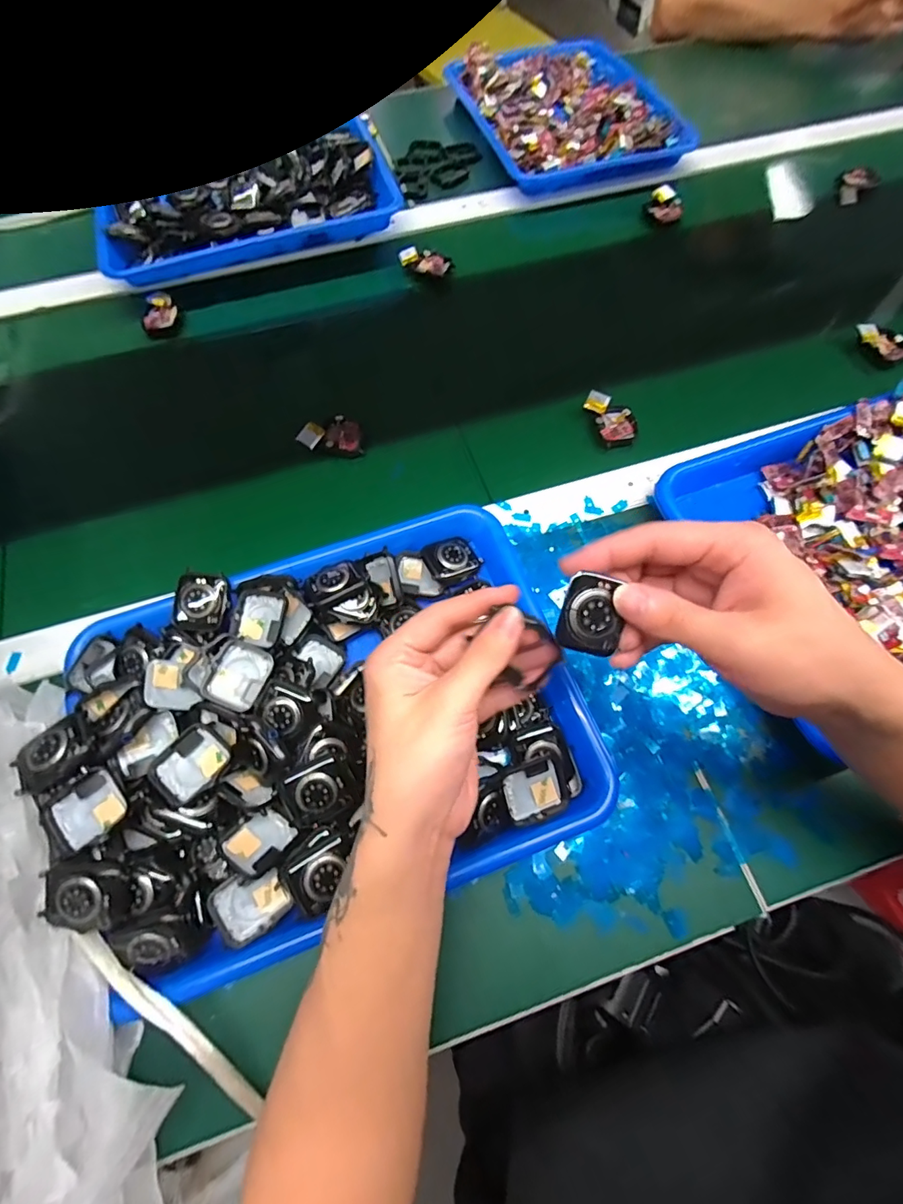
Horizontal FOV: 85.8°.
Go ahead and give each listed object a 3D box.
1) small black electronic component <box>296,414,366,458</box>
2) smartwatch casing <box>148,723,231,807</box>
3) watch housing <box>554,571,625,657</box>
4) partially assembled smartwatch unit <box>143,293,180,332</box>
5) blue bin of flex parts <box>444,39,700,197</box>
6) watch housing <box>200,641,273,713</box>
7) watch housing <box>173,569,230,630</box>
[{"bbox_3d":[-0.109,-0.155,0.451,0.056,0.014,0.036,9,68,5],"label":"small black electronic component"},{"bbox_3d":[-0.163,0.100,0.304,0.034,0.013,0.041,35,72,14],"label":"smartwatch casing"},{"bbox_3d":[0.067,0.006,0.239,0.028,0.010,0.037,8,94,1],"label":"watch housing"},{"bbox_3d":[-0.310,-0.311,0.518,0.034,0.009,0.050,-5,68,-1],"label":"partially assembled smartwatch unit"},{"bbox_3d":[0.145,-0.656,0.639,0.242,0.038,0.294,-14,68,-5],"label":"blue bin of flex parts"},{"bbox_3d":[-0.145,0.049,0.329,0.033,0.008,0.044,22,70,10],"label":"watch housing"},{"bbox_3d":[-0.181,-0.001,0.350,0.037,0.009,0.040,5,87,-5],"label":"watch housing"}]

